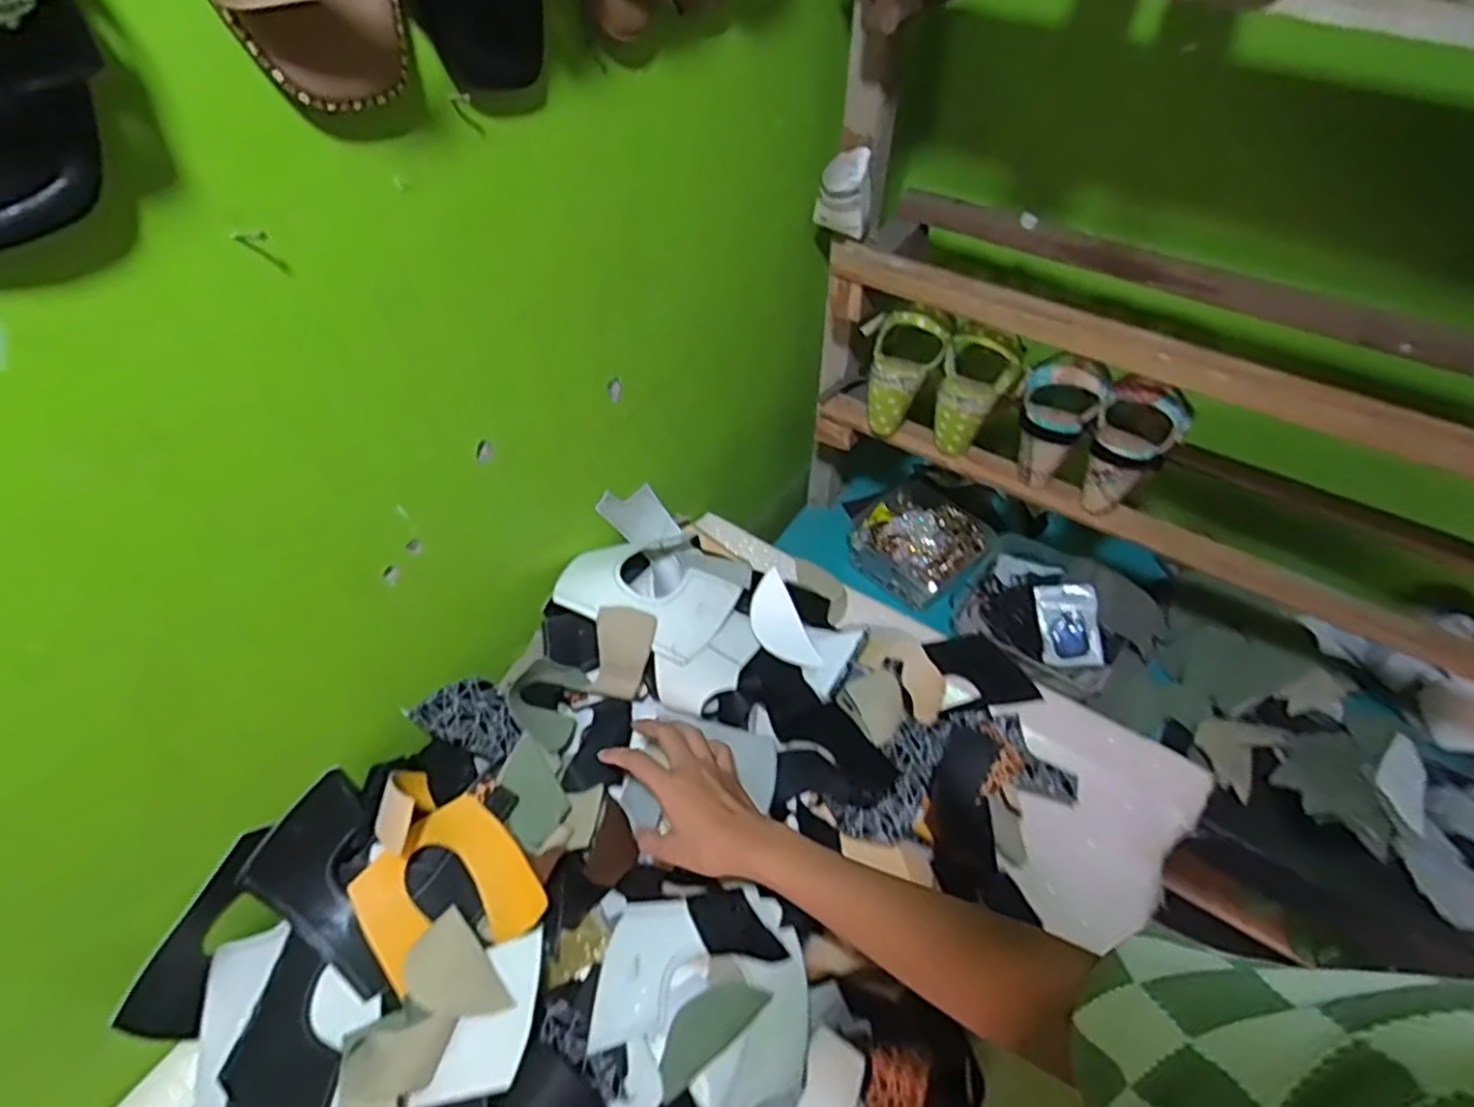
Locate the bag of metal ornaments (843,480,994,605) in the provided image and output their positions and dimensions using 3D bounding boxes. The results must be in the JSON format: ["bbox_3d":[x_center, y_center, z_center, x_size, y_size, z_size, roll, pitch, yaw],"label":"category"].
[{"bbox_3d":[0.256,-0.024,1.044,0.173,0.057,0.179,-31,57,-24],"label":"bag of metal ornaments"}]

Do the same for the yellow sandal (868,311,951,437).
[{"bbox_3d":[0.185,-0.206,0.845,0.076,0.155,0.060,29,34,22],"label":"yellow sandal"}]

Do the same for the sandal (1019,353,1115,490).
[{"bbox_3d":[0.349,-0.146,0.797,0.082,0.134,0.085,21,52,16],"label":"sandal"}]

